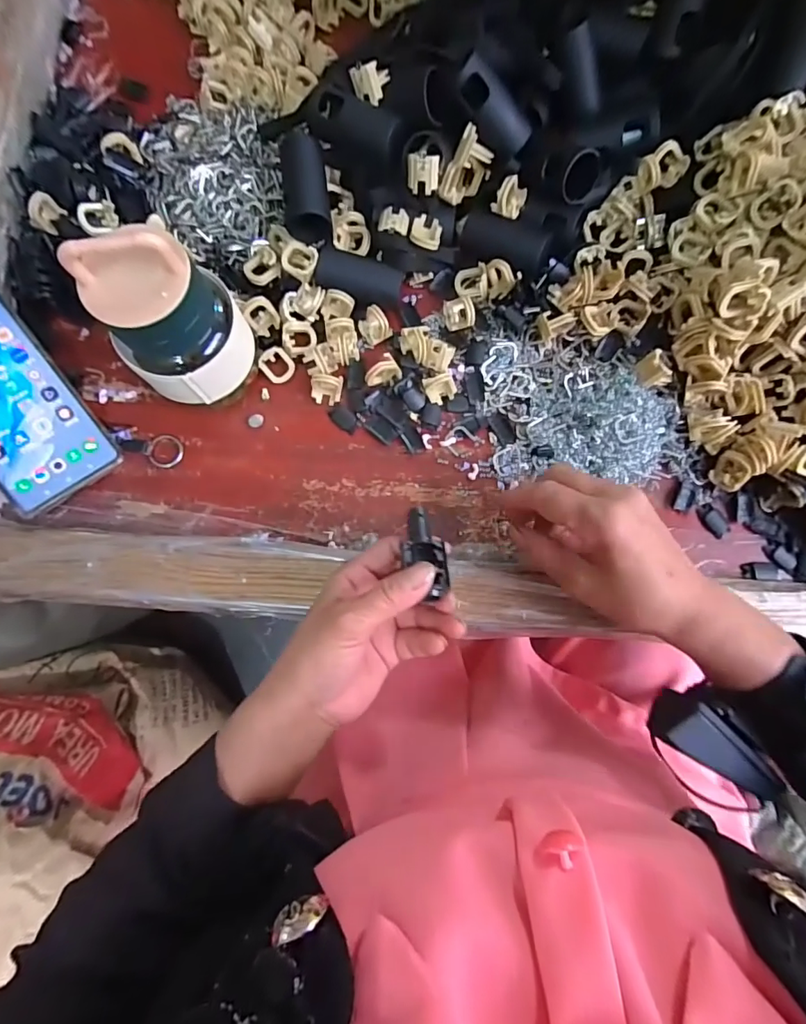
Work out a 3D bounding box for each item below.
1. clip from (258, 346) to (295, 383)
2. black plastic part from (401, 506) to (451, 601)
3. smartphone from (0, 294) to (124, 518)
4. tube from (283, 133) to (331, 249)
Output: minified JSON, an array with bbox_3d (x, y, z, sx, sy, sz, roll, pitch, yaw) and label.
[{"bbox_3d":[-0.093,-0.108,0.355,0.022,0.006,0.025,-39,108,1],"label":"clip"},{"bbox_3d":[0.012,0.024,0.277,0.024,0.015,0.052,-20,70,-2],"label":"black plastic part"},{"bbox_3d":[-0.272,-0.080,0.324,0.079,0.011,0.162,-37,97,-14],"label":"smartphone"},{"bbox_3d":[-0.068,-0.223,0.341,0.030,0.032,0.065,-8,82,0],"label":"tube"}]

